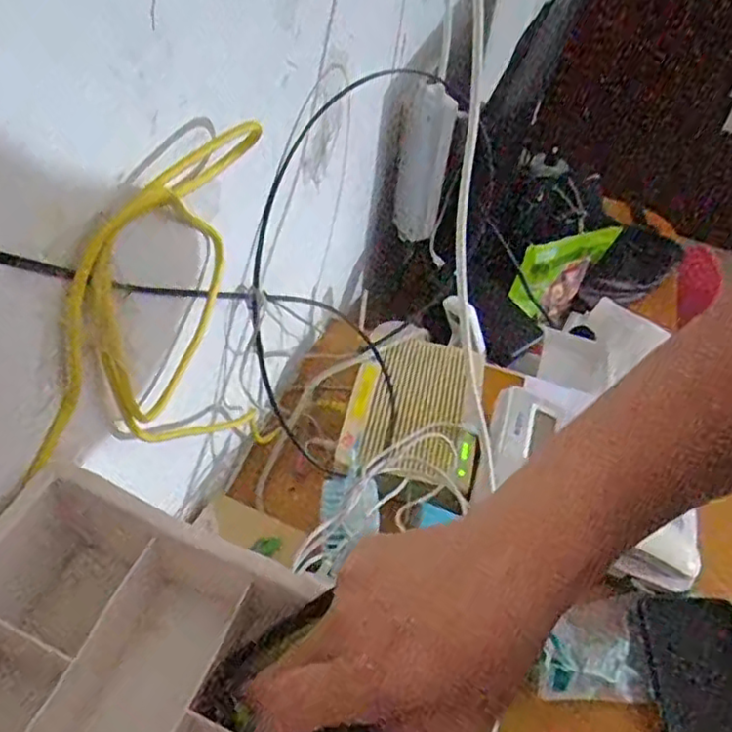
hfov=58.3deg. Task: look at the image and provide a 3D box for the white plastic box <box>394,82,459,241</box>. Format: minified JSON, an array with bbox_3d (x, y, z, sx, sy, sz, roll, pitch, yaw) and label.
[{"bbox_3d":[0.068,-0.237,0.778,0.050,0.196,0.035,5,46,-3],"label":"white plastic box"}]

